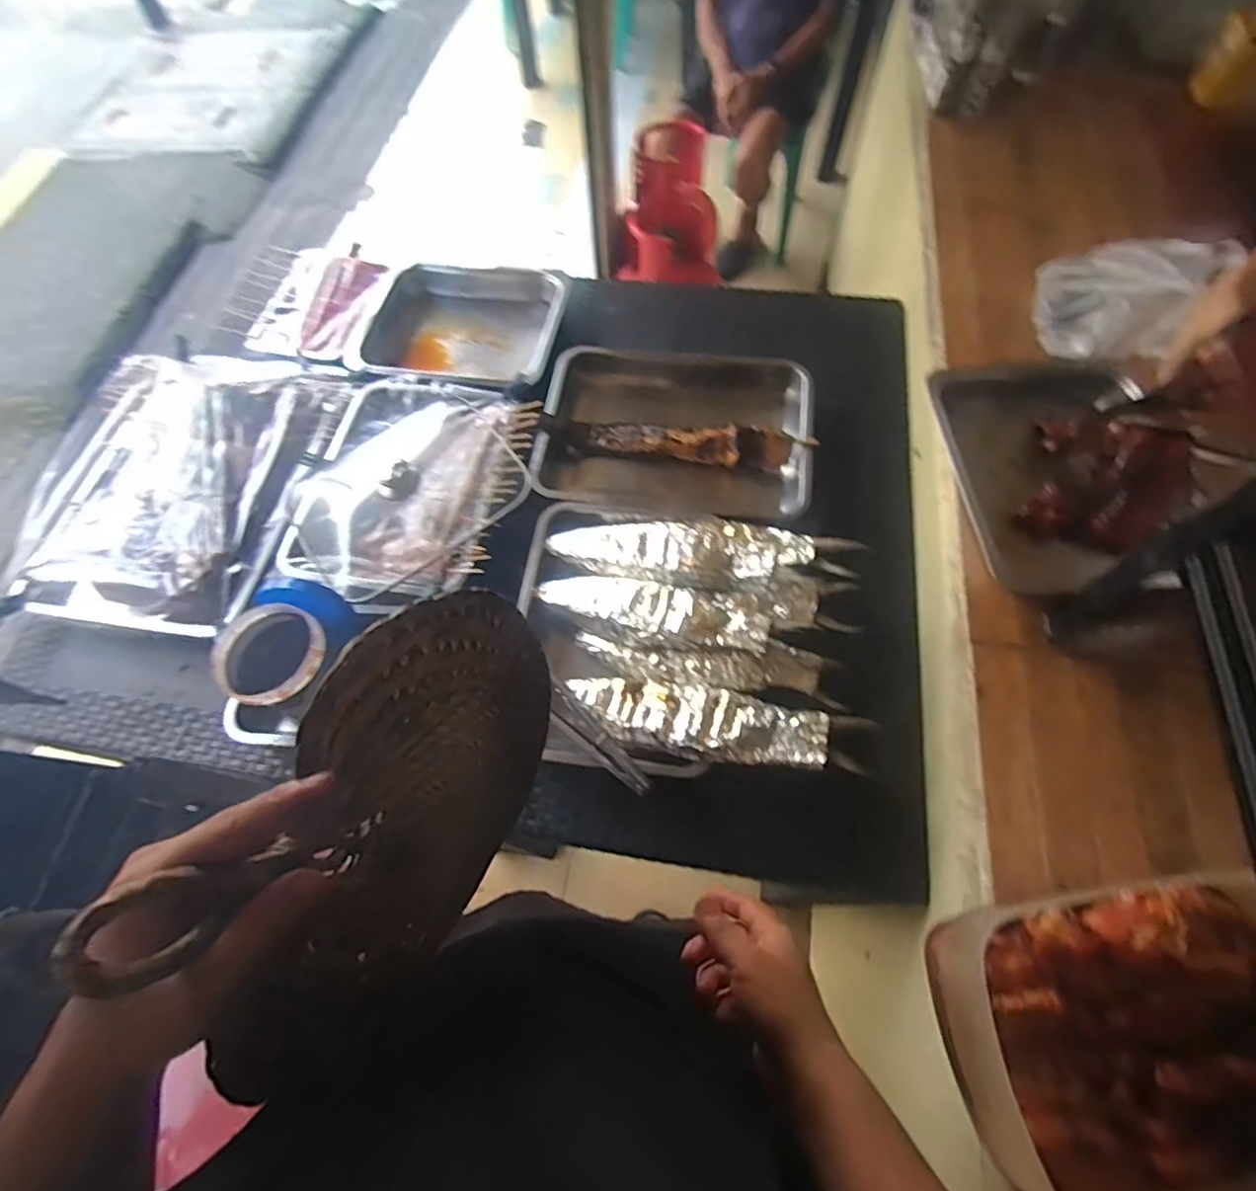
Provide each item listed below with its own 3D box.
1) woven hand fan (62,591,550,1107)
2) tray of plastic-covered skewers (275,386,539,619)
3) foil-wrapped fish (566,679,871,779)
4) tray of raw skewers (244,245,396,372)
[{"bbox_3d":[-0.147,0.157,0.417,0.016,0.301,0.301,17,41,21],"label":"woven hand fan"},{"bbox_3d":[-0.313,-0.156,0.903,0.343,0.078,0.378,10,65,7],"label":"tray of plastic-covered skewers"},{"bbox_3d":[0.086,0.143,0.695,0.334,0.068,0.084,10,65,7],"label":"foil-wrapped fish"},{"bbox_3d":[-0.572,-0.553,1.161,0.244,0.058,0.312,9,65,6],"label":"tray of raw skewers"}]

